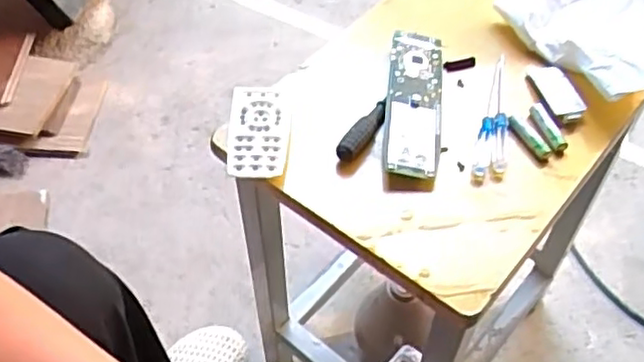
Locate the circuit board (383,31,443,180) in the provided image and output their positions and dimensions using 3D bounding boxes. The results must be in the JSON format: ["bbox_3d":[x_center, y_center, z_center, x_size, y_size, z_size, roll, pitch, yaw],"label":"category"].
[{"bbox_3d":[0.070,-0.062,0.513,0.042,0.012,0.144,6,53,4],"label":"circuit board"}]

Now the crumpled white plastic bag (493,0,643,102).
[{"bbox_3d":[0.225,-0.125,0.538,0.098,0.041,0.155,-25,57,-18],"label":"crumpled white plastic bag"}]

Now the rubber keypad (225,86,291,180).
[{"bbox_3d":[-0.047,-0.037,0.496,0.045,0.011,0.082,1,52,0],"label":"rubber keypad"}]

